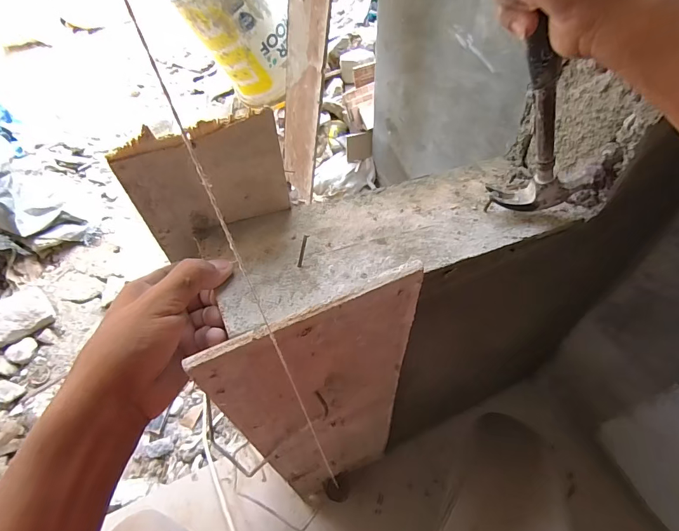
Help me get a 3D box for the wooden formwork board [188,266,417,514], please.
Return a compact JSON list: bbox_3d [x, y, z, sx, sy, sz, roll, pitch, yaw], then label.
[{"bbox_3d":[-0.004,0.193,0.462,0.167,0.540,0.016,-22,55,-13],"label":"wooden formwork board"}]

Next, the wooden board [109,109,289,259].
[{"bbox_3d":[-0.100,-0.063,0.309,0.114,0.107,0.009,-22,55,-15],"label":"wooden board"}]

